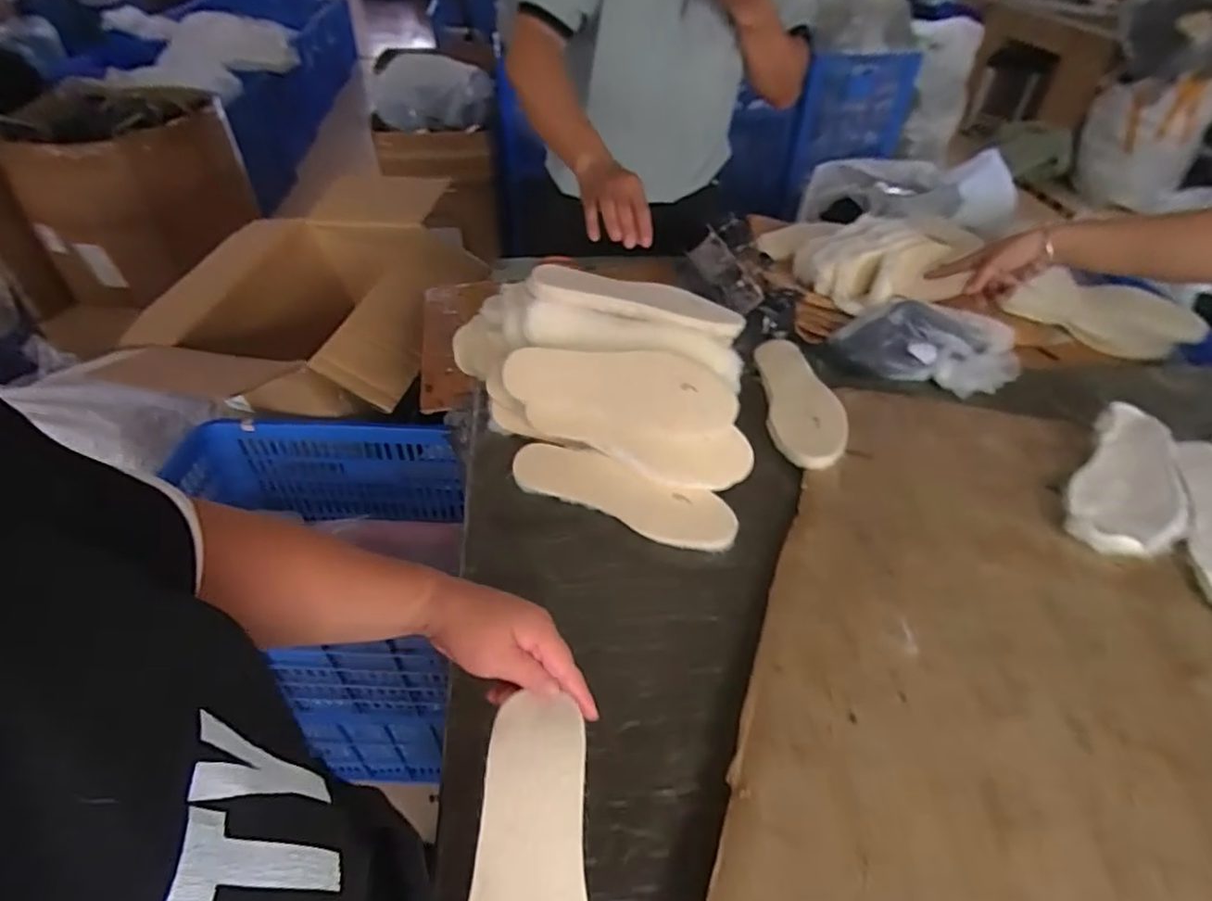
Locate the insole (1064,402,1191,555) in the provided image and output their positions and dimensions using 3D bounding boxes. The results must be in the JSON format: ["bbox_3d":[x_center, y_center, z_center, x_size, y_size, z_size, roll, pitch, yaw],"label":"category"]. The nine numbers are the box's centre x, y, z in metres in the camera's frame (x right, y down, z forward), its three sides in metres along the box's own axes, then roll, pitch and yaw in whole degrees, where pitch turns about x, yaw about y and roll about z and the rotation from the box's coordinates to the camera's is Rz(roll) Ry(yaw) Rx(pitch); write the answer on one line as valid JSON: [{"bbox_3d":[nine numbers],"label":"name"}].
[{"bbox_3d":[0.609,0.032,0.724,0.109,0.035,0.269,32,51,28],"label":"insole"}]

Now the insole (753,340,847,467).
[{"bbox_3d":[0.273,-0.085,0.891,0.093,0.033,0.285,2,43,0],"label":"insole"}]

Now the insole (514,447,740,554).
[{"bbox_3d":[0.020,0.053,0.758,0.274,0.008,0.076,19,66,13],"label":"insole"}]

